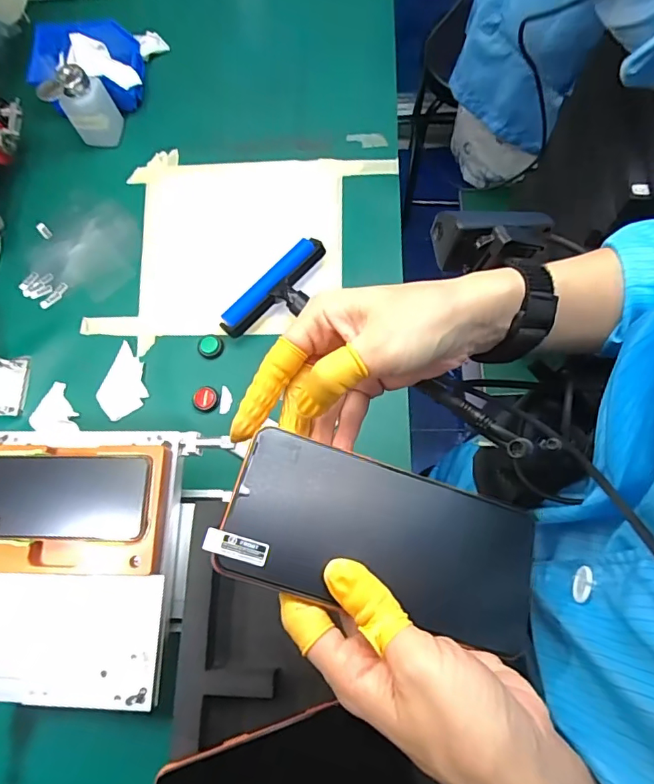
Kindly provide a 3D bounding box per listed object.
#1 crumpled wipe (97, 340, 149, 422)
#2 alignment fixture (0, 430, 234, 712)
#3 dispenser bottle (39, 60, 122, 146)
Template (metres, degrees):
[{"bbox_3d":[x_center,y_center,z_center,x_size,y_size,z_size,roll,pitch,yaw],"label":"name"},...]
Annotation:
[{"bbox_3d":[-0.252,-0.012,0.620,0.058,0.004,0.095,16,76,5],"label":"crumpled wipe"},{"bbox_3d":[-0.230,0.159,0.445,0.209,0.029,0.248,1,75,1],"label":"alignment fixture"},{"bbox_3d":[-0.338,-0.396,0.690,0.070,0.106,0.054,-7,72,0],"label":"dispenser bottle"}]

